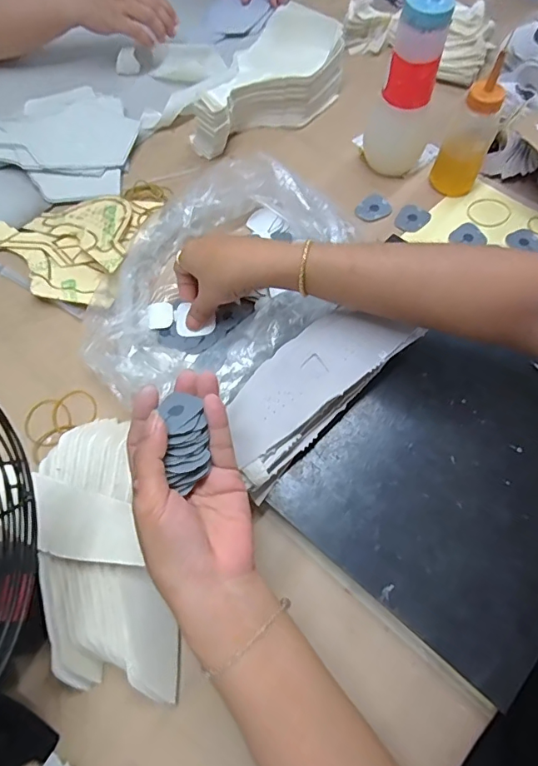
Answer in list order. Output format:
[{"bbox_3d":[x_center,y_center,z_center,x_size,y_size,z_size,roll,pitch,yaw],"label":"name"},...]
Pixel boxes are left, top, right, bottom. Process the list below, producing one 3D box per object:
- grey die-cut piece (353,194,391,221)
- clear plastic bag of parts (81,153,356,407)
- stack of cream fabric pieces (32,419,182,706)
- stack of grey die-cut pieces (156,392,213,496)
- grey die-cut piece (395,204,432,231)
[{"bbox_3d":[0.121,-0.200,0.559,0.036,0.004,0.034,-2,75,7],"label":"grey die-cut piece"},{"bbox_3d":[-0.051,-0.096,0.474,0.211,0.064,0.269,24,67,13],"label":"clear plastic bag of parts"},{"bbox_3d":[-0.133,0.129,0.375,0.095,0.053,0.222,-18,64,-7],"label":"stack of cream fabric pieces"},{"bbox_3d":[-0.054,0.034,0.319,0.026,0.016,0.067,-10,63,-3],"label":"stack of grey die-cut pieces"},{"bbox_3d":[0.162,-0.185,0.551,0.033,0.006,0.036,-1,63,1],"label":"grey die-cut piece"}]

